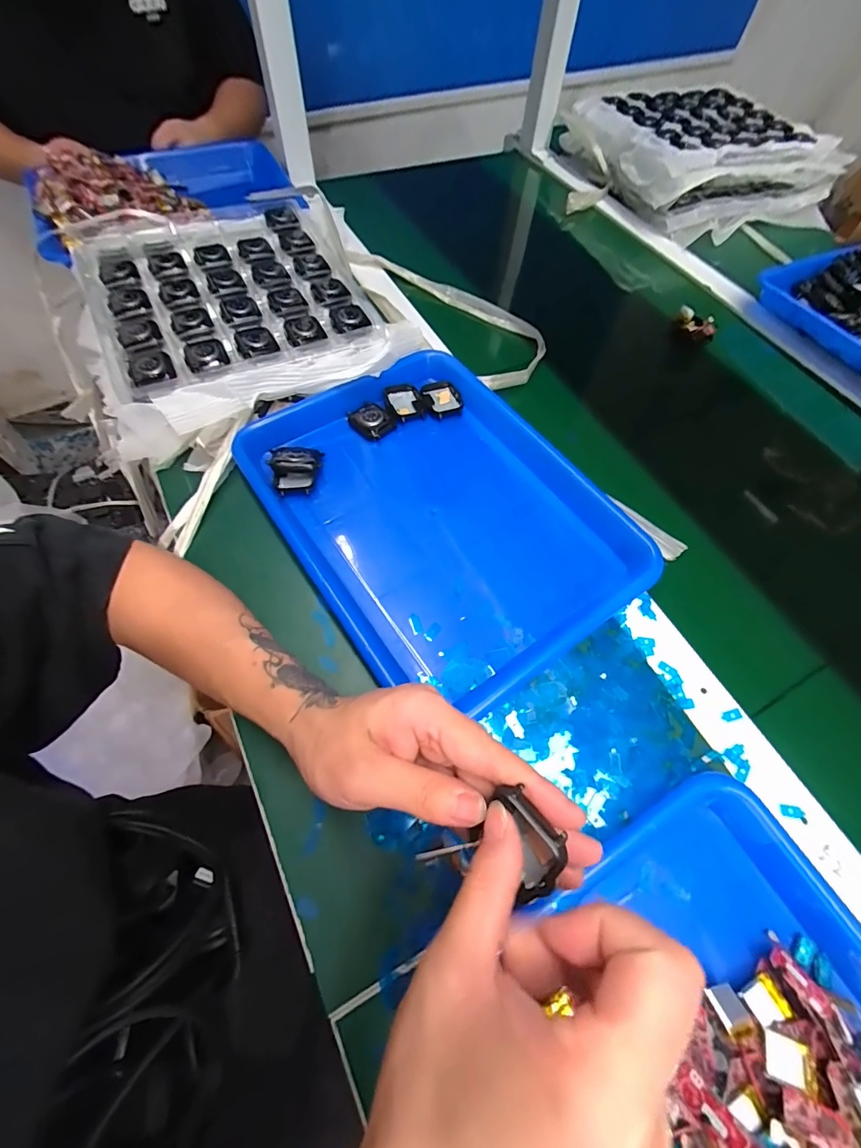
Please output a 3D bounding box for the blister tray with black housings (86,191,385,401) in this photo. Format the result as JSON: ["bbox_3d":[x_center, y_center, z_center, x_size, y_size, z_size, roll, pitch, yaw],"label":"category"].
[{"bbox_3d":[-0.223,-0.344,0.491,0.289,0.021,0.333,-23,66,-13],"label":"blister tray with black housings"}]

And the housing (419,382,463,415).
[{"bbox_3d":[0.011,-0.189,0.459,0.042,0.009,0.041,-15,65,-10],"label":"housing"}]

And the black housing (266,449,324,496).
[{"bbox_3d":[-0.127,-0.097,0.404,0.046,0.021,0.047,-1,63,-3],"label":"black housing"}]

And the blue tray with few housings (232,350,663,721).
[{"bbox_3d":[0.005,-0.059,0.386,0.248,0.041,0.325,-31,68,-17],"label":"blue tray with few housings"}]

